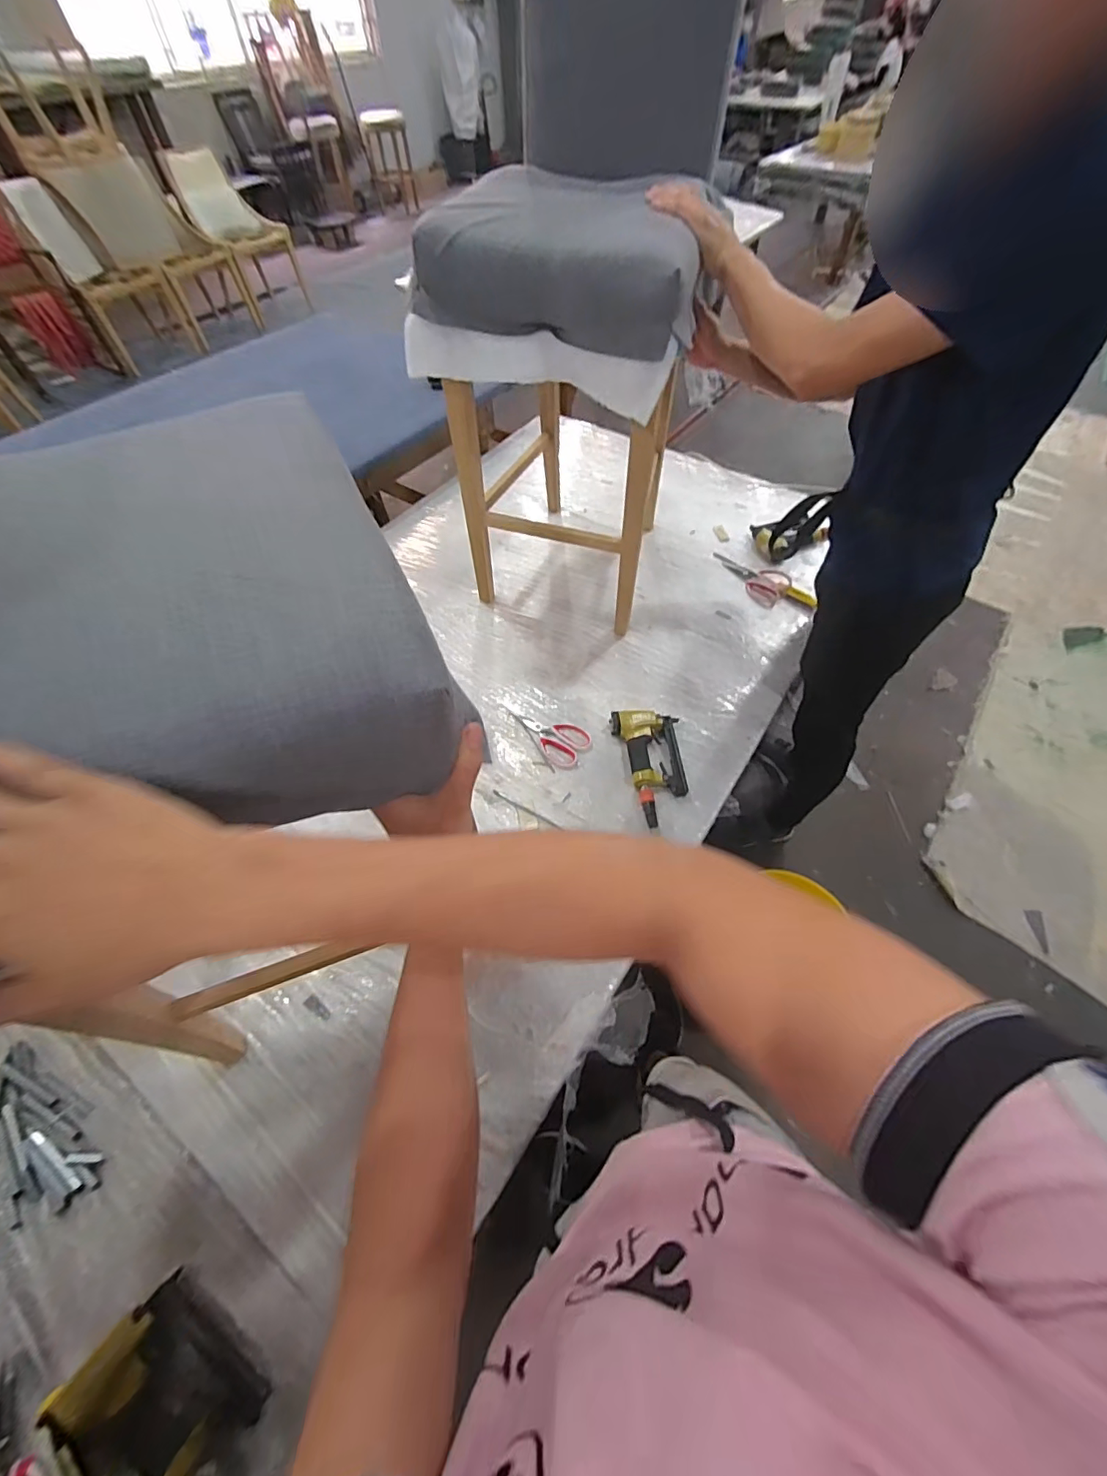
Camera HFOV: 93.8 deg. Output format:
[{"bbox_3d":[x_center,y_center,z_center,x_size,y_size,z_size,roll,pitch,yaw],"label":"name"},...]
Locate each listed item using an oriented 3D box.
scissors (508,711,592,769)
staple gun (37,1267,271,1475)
[{"bbox_3d":[-0.010,-0.013,1.091,0.180,0.010,0.098,37,65,22],"label":"scissors"},{"bbox_3d":[-0.419,0.750,0.561,0.222,0.056,0.151,38,65,23],"label":"staple gun"}]

